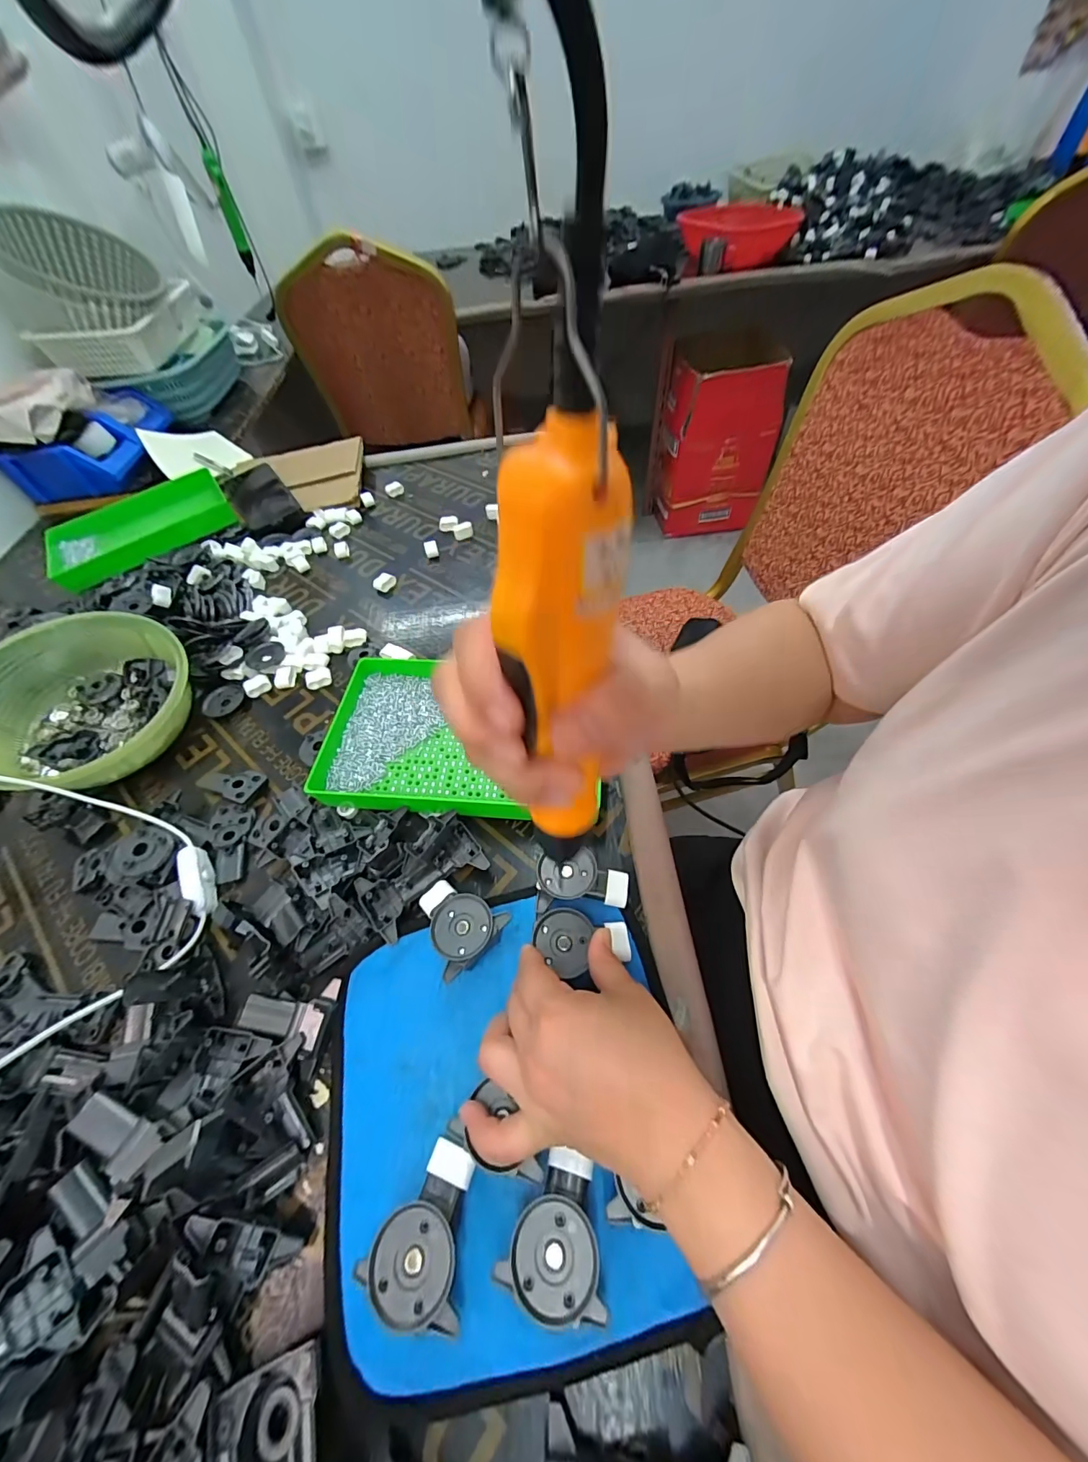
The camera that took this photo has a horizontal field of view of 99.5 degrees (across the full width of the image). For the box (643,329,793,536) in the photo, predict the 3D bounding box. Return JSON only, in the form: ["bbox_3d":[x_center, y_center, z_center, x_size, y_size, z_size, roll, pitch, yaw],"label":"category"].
[{"bbox_3d":[0.582,-1.007,1.597,0.359,0.572,0.276,-14,55,-4],"label":"box"}]

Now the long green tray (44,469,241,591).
[{"bbox_3d":[-0.610,-0.310,0.694,0.247,0.033,0.175,-34,59,-17],"label":"long green tray"}]

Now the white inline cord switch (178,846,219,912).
[{"bbox_3d":[-0.281,0.119,0.374,0.016,0.014,0.059,-31,58,-16],"label":"white inline cord switch"}]

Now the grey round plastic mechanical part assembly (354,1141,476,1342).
[{"bbox_3d":[-0.066,0.261,0.244,0.052,0.025,0.064,3,56,8],"label":"grey round plastic mechanical part assembly"}]

